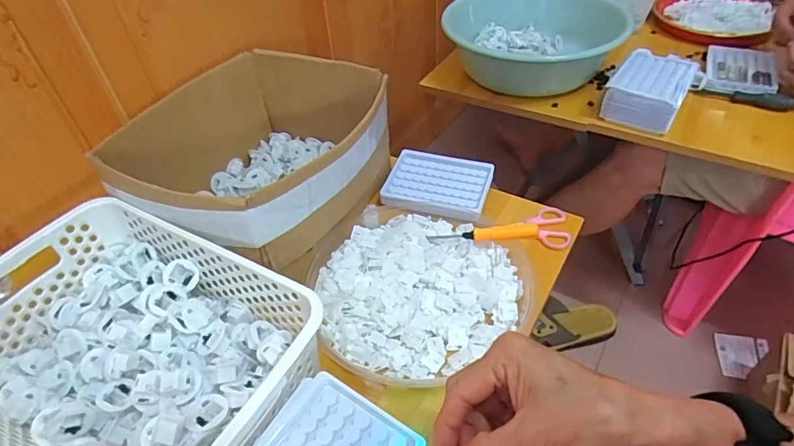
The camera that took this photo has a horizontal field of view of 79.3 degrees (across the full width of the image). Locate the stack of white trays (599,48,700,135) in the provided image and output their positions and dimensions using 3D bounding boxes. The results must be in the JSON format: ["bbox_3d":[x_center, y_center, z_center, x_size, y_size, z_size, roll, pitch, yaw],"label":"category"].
[{"bbox_3d":[0.384,-0.203,0.729,0.099,0.061,0.142,25,51,26],"label":"stack of white trays"}]

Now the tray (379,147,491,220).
[{"bbox_3d":[0.053,-0.053,0.631,0.132,0.018,0.106,10,46,14],"label":"tray"}]

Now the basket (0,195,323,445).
[{"bbox_3d":[-0.230,0.113,0.416,0.303,0.099,0.204,21,50,23],"label":"basket"}]

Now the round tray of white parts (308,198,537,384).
[{"bbox_3d":[0.019,0.055,0.521,0.226,0.030,0.225,-2,44,2],"label":"round tray of white parts"}]

